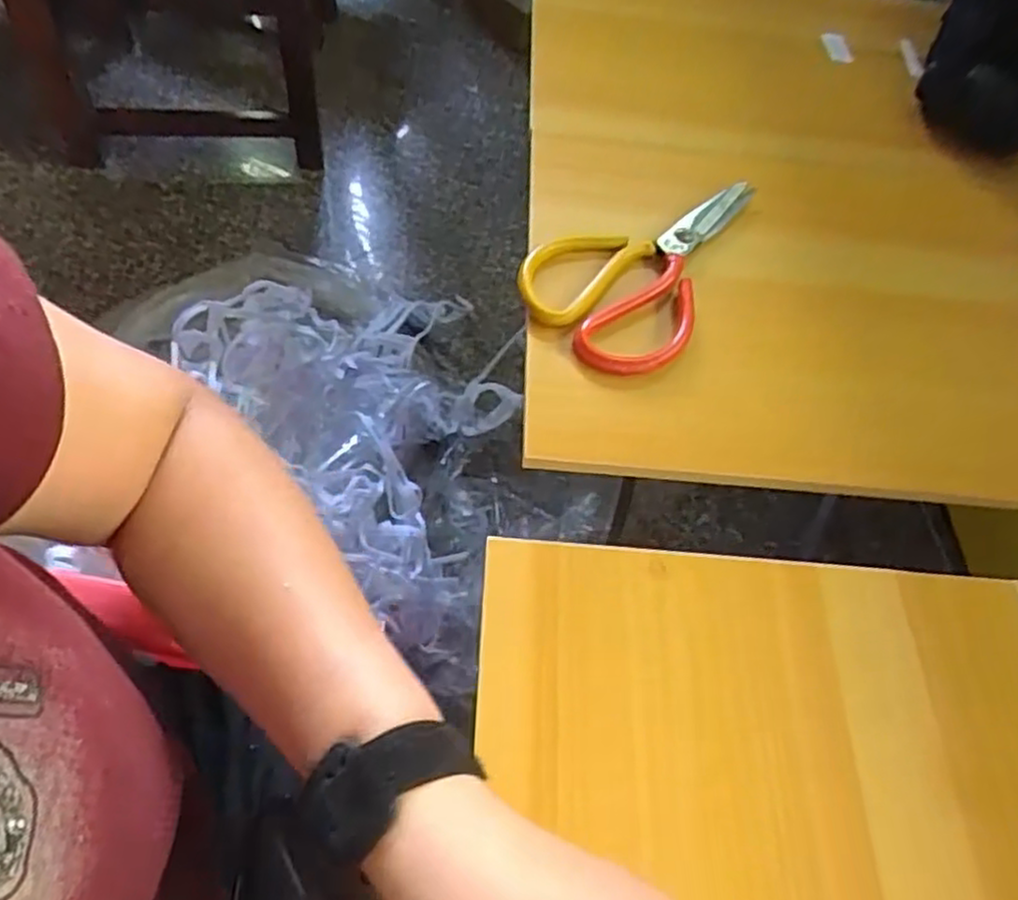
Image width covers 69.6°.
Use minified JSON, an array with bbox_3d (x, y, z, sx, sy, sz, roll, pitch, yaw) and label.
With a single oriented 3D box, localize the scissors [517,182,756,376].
[{"bbox_3d":[0.102,-0.131,0.503,0.114,0.018,0.195,41,62,17],"label":"scissors"}]

